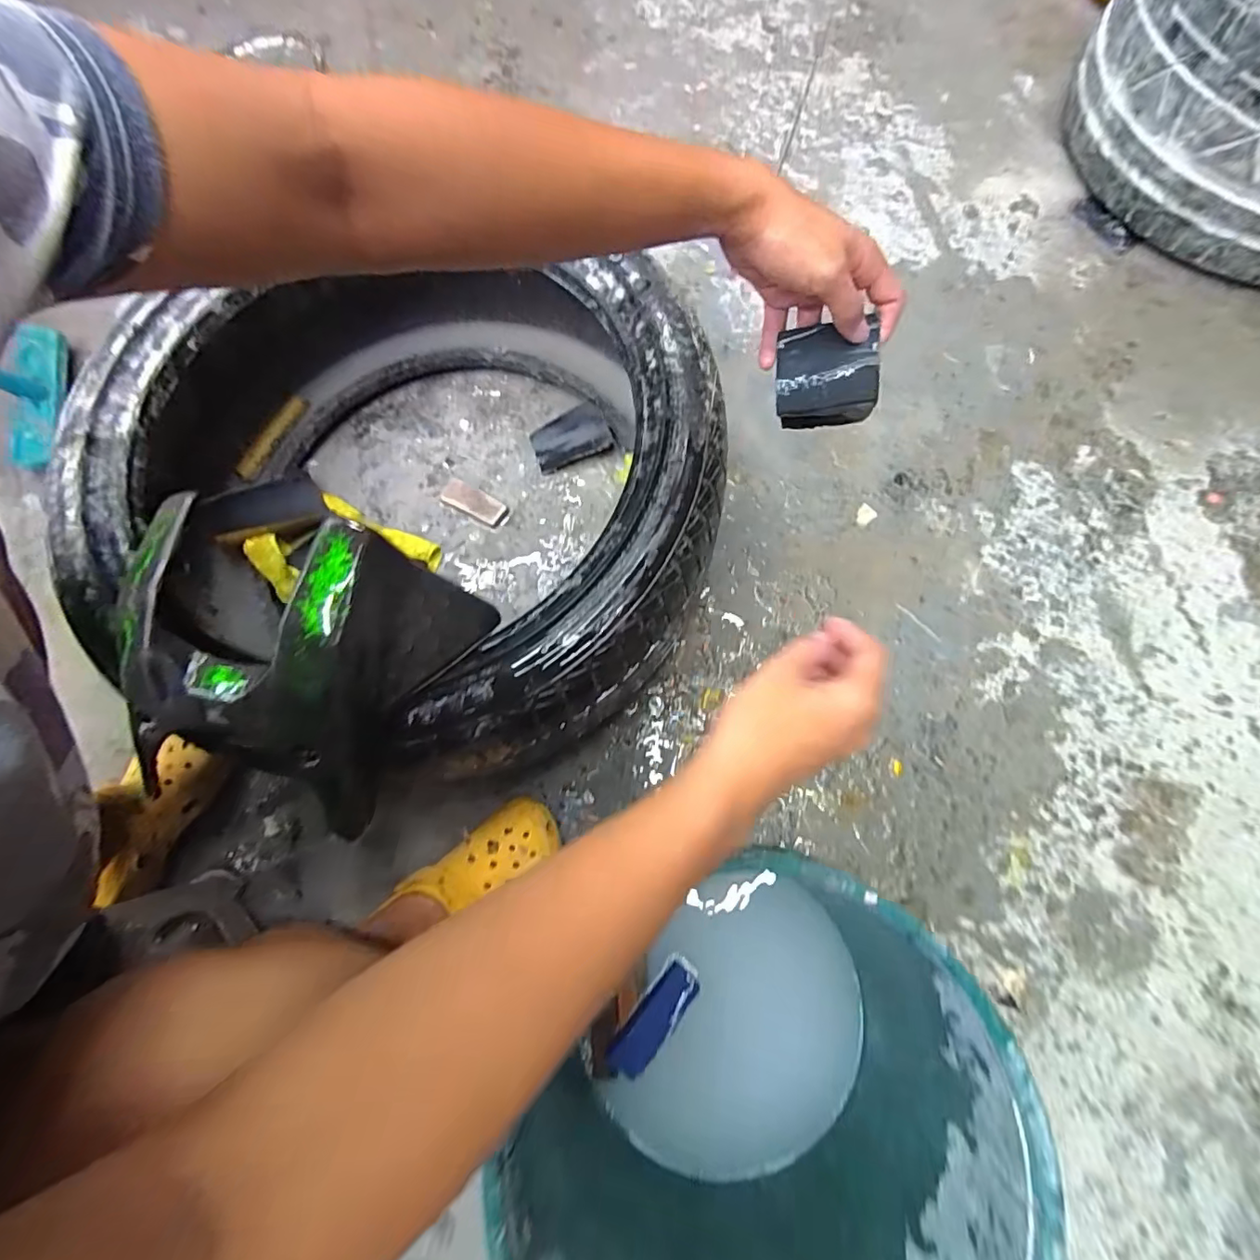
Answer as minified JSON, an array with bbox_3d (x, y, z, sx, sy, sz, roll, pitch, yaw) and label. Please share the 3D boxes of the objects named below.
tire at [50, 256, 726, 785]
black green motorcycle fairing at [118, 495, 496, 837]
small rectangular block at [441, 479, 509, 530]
[{"bbox_3d":[-0.235,-0.179,0.645,0.643,0.256,0.673,-26,74,-5],"label":"tire"},{"bbox_3d":[-0.271,0.024,0.429,0.231,0.109,0.214,21,76,8],"label":"black green motorcycle fairing"},{"bbox_3d":[-0.221,-0.179,0.773,0.104,0.013,0.043,30,77,10],"label":"small rectangular block"}]

